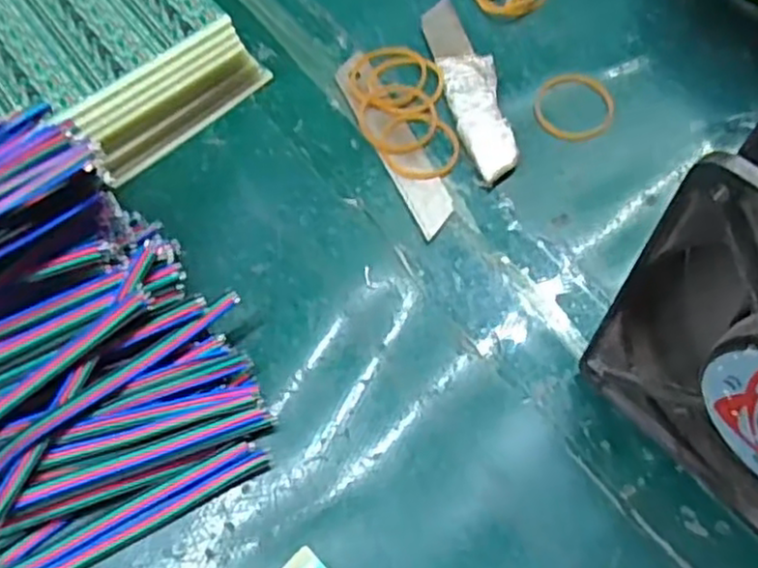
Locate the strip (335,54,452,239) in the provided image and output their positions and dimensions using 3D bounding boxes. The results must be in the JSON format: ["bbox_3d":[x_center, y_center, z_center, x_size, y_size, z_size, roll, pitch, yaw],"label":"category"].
[{"bbox_3d":[0.006,-0.061,0.292,0.018,0.004,0.096,-23,65,-8],"label":"strip"}]

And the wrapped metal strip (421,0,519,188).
[{"bbox_3d":[0.038,-0.085,0.300,0.021,0.007,0.098,-12,64,-3],"label":"wrapped metal strip"}]

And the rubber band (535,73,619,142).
[{"bbox_3d":[0.082,-0.075,0.295,0.033,0.004,0.034,-1,64,3],"label":"rubber band"}]

